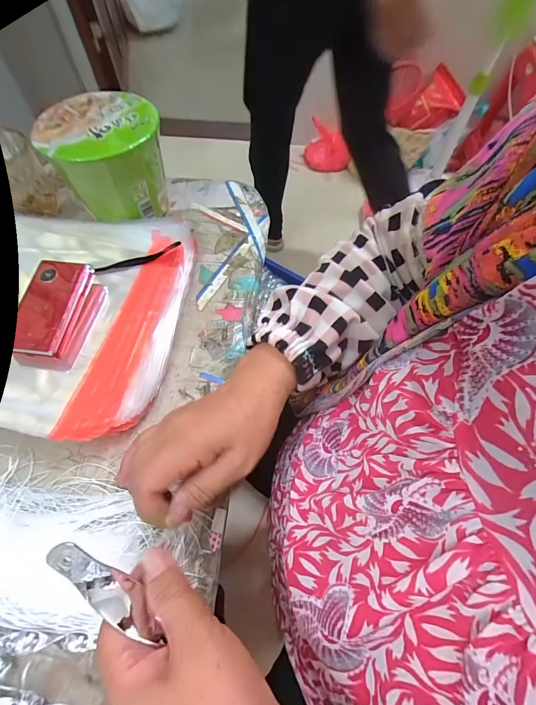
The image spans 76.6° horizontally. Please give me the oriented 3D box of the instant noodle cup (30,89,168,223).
[{"bbox_3d":[-0.187,-0.222,0.412,0.115,0.104,0.125,-1,64,2],"label":"instant noodle cup"}]

